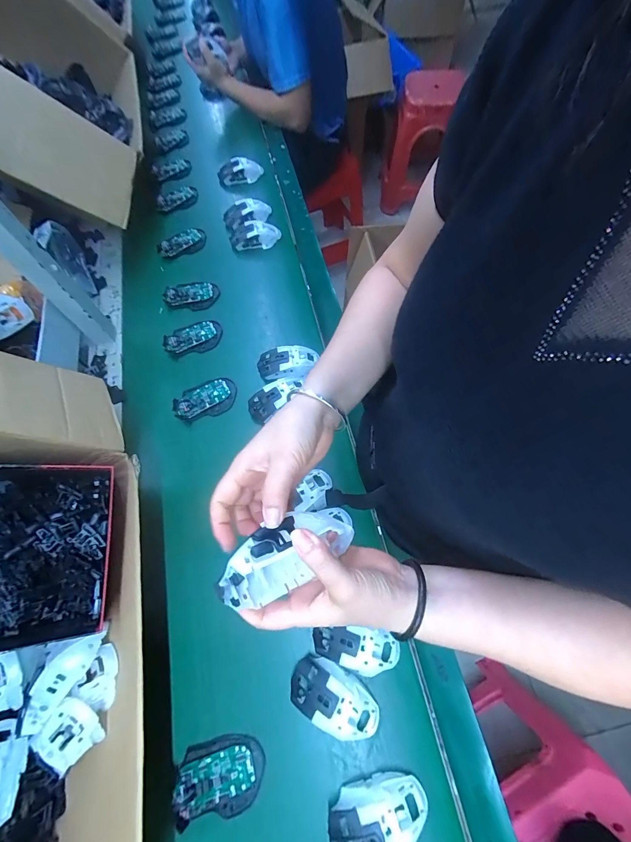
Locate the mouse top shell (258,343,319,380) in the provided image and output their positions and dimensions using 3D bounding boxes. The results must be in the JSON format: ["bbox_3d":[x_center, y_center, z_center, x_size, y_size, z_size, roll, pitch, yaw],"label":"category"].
[{"bbox_3d":[-0.054,-0.109,0.641,0.109,0.041,0.060,-5,67,0],"label":"mouse top shell"}]

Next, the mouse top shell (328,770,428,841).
[{"bbox_3d":[0.073,0.455,0.387,0.114,0.036,0.062,-17,68,-5],"label":"mouse top shell"}]

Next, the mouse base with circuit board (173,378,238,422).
[{"bbox_3d":[-0.205,-0.039,0.633,0.116,0.030,0.068,-20,68,-6],"label":"mouse base with circuit board"}]

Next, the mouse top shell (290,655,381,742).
[{"bbox_3d":[0.025,0.352,0.435,0.115,0.039,0.067,21,69,10],"label":"mouse top shell"}]

